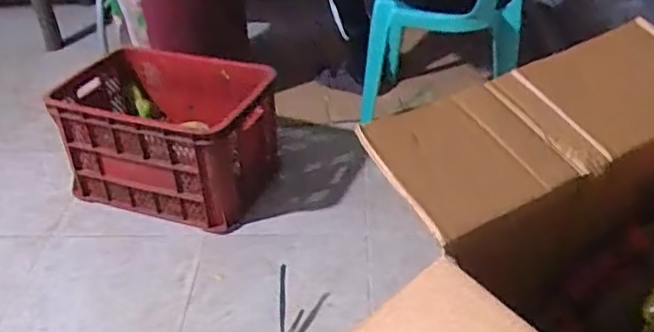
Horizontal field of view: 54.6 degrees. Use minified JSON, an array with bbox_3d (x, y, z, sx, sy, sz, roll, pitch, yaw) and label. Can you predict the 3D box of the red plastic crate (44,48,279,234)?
[{"bbox_3d":[-0.421,-0.081,1.668,0.572,0.303,0.350,7,37,16],"label":"red plastic crate"}]

